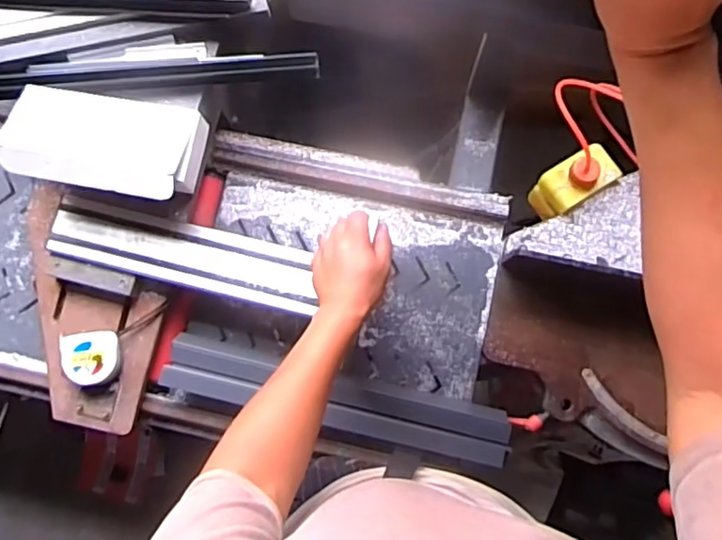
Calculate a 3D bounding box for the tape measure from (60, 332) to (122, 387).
[{"bbox_3d":[-0.347,0.116,0.782,0.071,0.037,0.067,-8,81,1],"label":"tape measure"}]

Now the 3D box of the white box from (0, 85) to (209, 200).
[{"bbox_3d":[-0.310,-0.153,0.727,0.228,0.046,0.121,10,81,4],"label":"white box"}]

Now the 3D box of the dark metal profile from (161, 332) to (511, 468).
[{"bbox_3d":[-0.035,0.175,0.797,0.448,0.058,0.081,13,82,4],"label":"dark metal profile"}]

